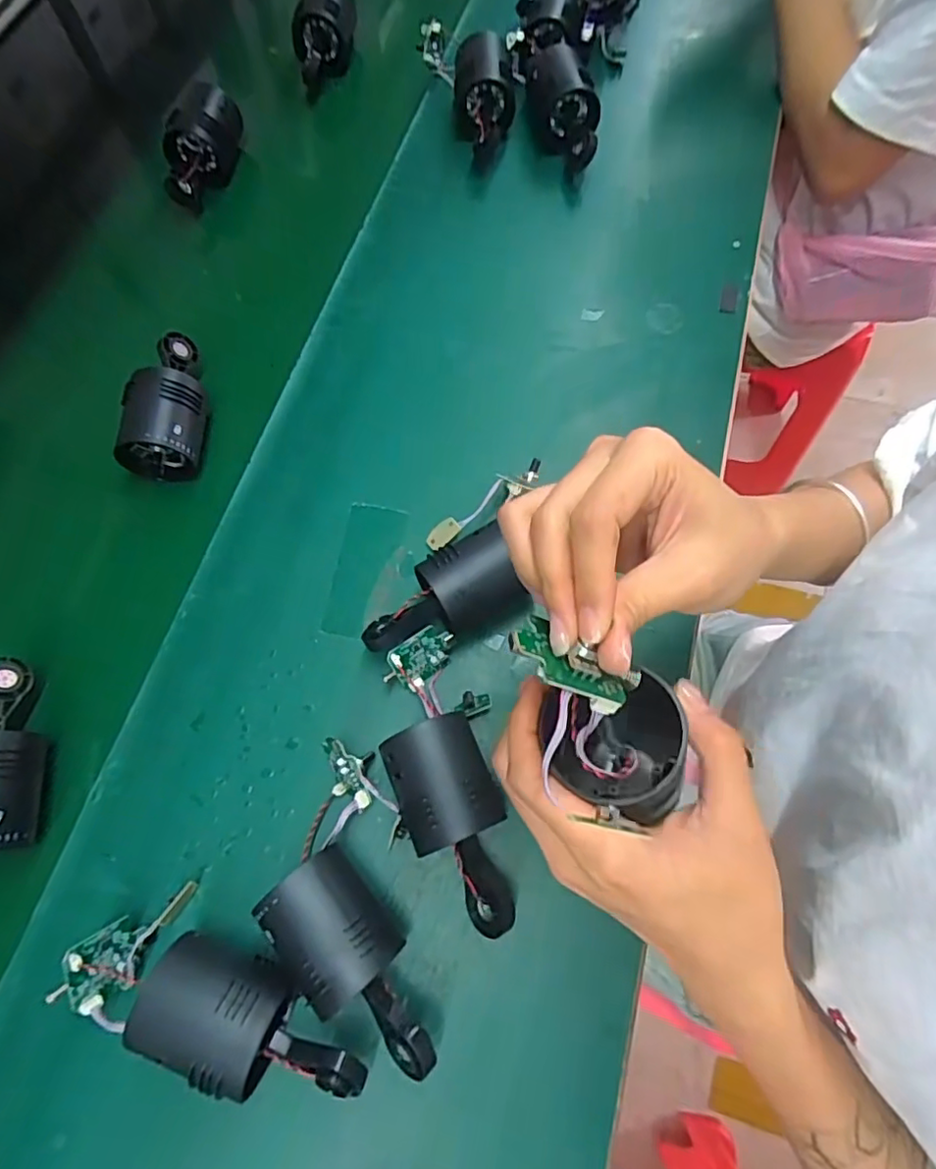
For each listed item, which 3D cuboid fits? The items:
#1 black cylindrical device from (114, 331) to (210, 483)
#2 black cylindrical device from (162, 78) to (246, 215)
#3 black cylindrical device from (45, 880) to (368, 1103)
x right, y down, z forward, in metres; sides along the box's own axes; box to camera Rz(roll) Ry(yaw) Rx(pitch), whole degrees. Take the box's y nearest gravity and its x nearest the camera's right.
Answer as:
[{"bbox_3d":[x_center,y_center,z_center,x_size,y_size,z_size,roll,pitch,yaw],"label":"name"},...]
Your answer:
[{"bbox_3d":[-0.233,-0.141,0.460,0.065,0.049,0.112,-9,69,-2],"label":"black cylindrical device"},{"bbox_3d":[-0.256,-0.409,0.576,0.053,0.060,0.127,15,82,8],"label":"black cylindrical device"},{"bbox_3d":[-0.127,0.212,0.316,0.165,0.051,0.066,16,70,8],"label":"black cylindrical device"}]

